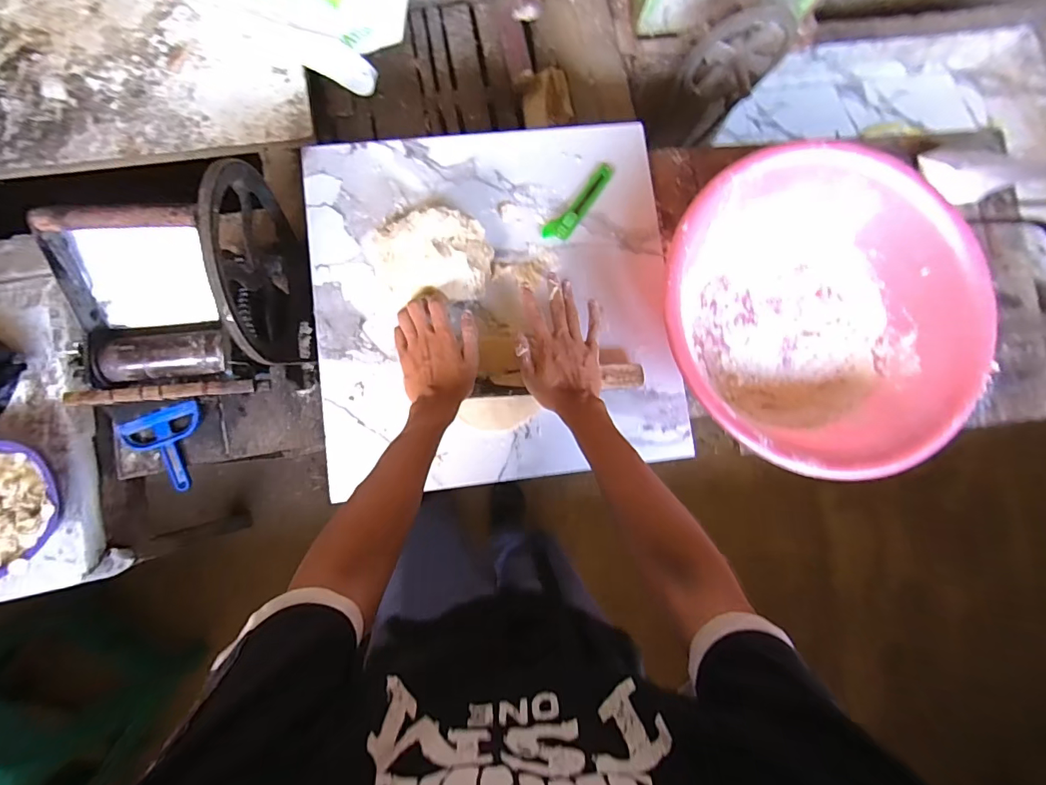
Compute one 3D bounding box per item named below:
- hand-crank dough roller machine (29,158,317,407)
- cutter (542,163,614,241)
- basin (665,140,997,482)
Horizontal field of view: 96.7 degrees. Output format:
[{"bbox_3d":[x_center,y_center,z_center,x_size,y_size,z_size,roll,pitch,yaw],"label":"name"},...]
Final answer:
[{"bbox_3d":[-0.454,-0.136,0.655,0.237,0.323,0.293,-5,85,-7],"label":"hand-crank dough roller machine"},{"bbox_3d":[0.086,-0.273,0.669,0.034,0.009,0.146,41,82,-1],"label":"cutter"},{"bbox_3d":[0.380,-0.100,0.625,0.400,0.119,0.396,1,85,-6],"label":"basin"}]

